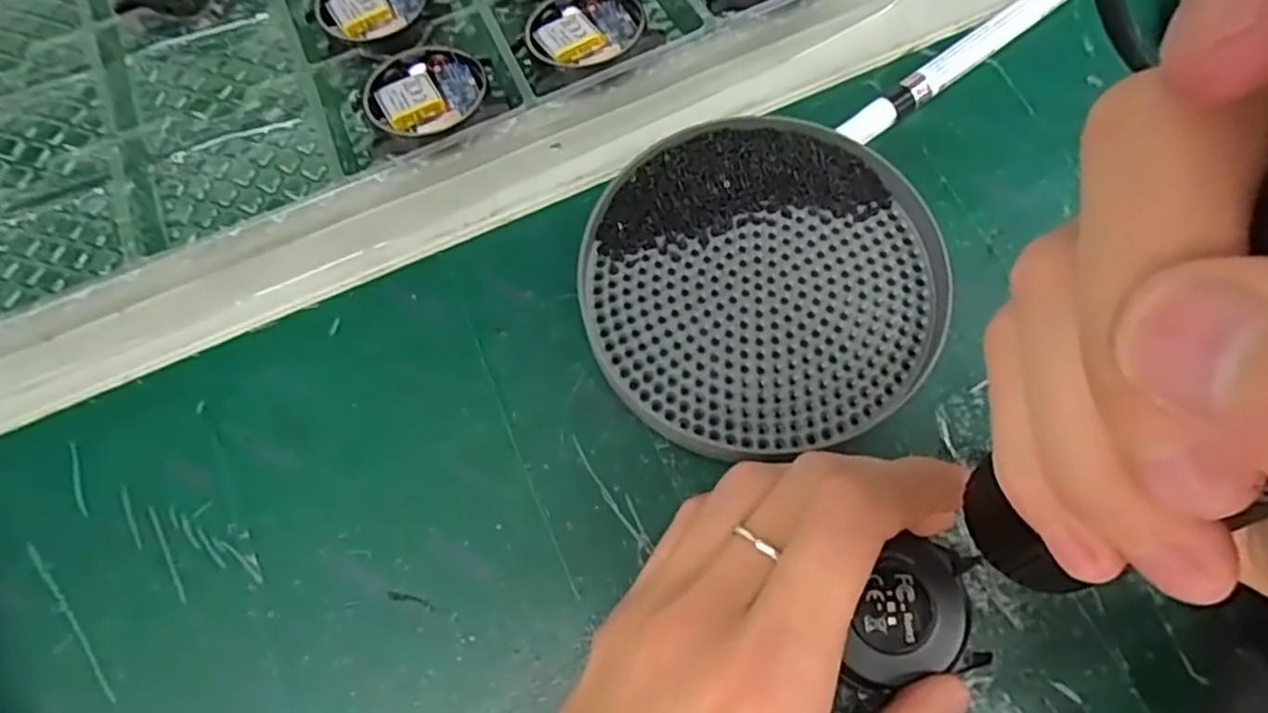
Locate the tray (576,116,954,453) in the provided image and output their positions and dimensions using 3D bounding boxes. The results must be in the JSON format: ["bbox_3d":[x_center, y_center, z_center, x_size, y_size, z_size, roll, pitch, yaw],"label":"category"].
[{"bbox_3d":[0.042,-0.024,0.237,0.114,0.016,0.108,-1,71,2],"label":"tray"}]

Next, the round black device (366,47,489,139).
[{"bbox_3d":[-0.077,-0.099,0.269,0.043,0.009,0.043,-1,71,2],"label":"round black device"}]

